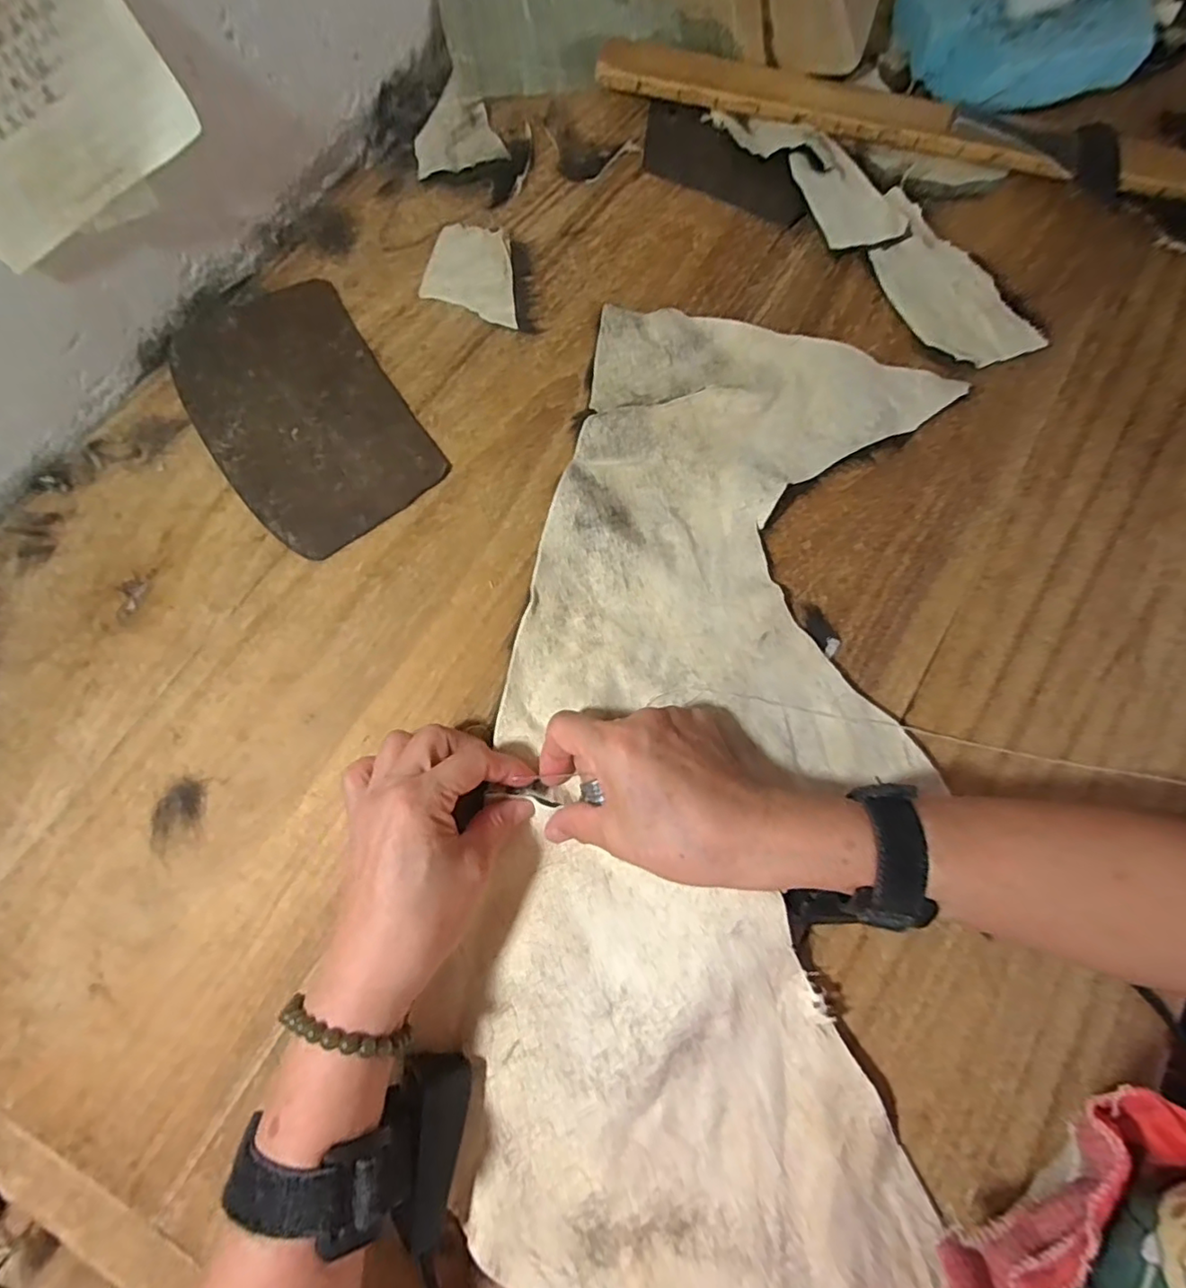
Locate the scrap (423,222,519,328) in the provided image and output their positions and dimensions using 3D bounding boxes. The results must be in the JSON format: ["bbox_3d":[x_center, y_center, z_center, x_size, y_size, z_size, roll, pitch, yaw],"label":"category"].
[{"bbox_3d":[-0.089,-0.285,0.457,0.079,0.011,0.073,16,76,3],"label":"scrap"}]

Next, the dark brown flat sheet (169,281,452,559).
[{"bbox_3d":[-0.205,-0.165,0.422,0.128,0.007,0.208,-32,78,-9],"label":"dark brown flat sheet"}]

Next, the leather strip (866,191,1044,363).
[{"bbox_3d":[0.267,-0.275,0.459,0.071,0.021,0.157,-33,79,-9],"label":"leather strip"}]

